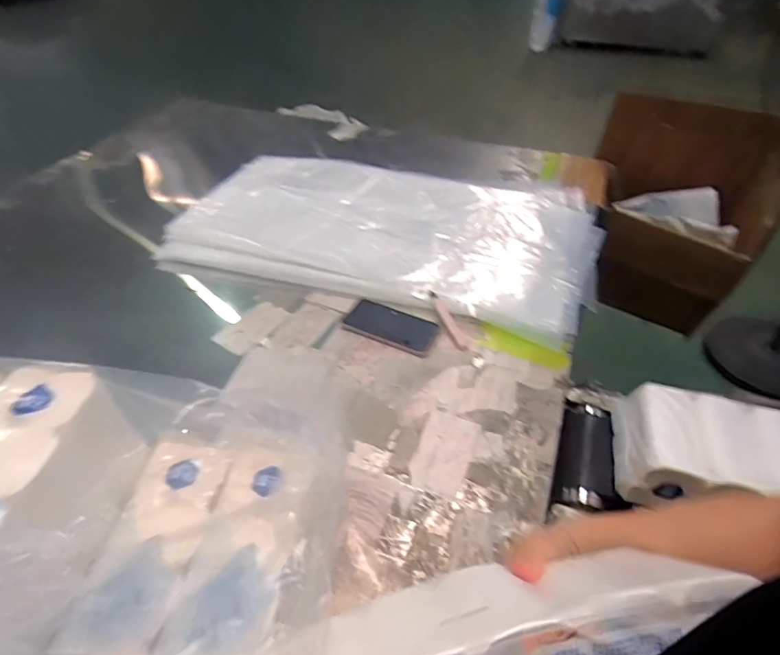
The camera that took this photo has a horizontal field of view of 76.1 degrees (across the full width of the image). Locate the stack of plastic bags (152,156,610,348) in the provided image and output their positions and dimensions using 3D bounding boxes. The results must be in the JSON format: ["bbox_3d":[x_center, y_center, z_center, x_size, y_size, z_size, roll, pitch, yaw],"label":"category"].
[{"bbox_3d":[0.006,-0.230,1.085,0.870,0.062,0.495,12,45,12],"label":"stack of plastic bags"}]

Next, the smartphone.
[{"bbox_3d":[0.002,-0.002,0.878,0.160,0.014,0.085,17,46,16],"label":"smartphone"}]

